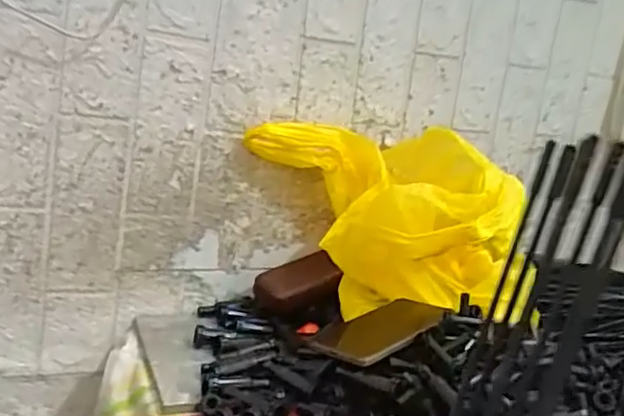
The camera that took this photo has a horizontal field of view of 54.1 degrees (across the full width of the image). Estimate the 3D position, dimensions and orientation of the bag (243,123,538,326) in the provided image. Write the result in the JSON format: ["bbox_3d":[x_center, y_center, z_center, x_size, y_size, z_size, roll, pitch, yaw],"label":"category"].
[{"bbox_3d":[0.096,0.024,0.686,0.219,0.189,0.317,-2,17,-42],"label":"bag"}]

